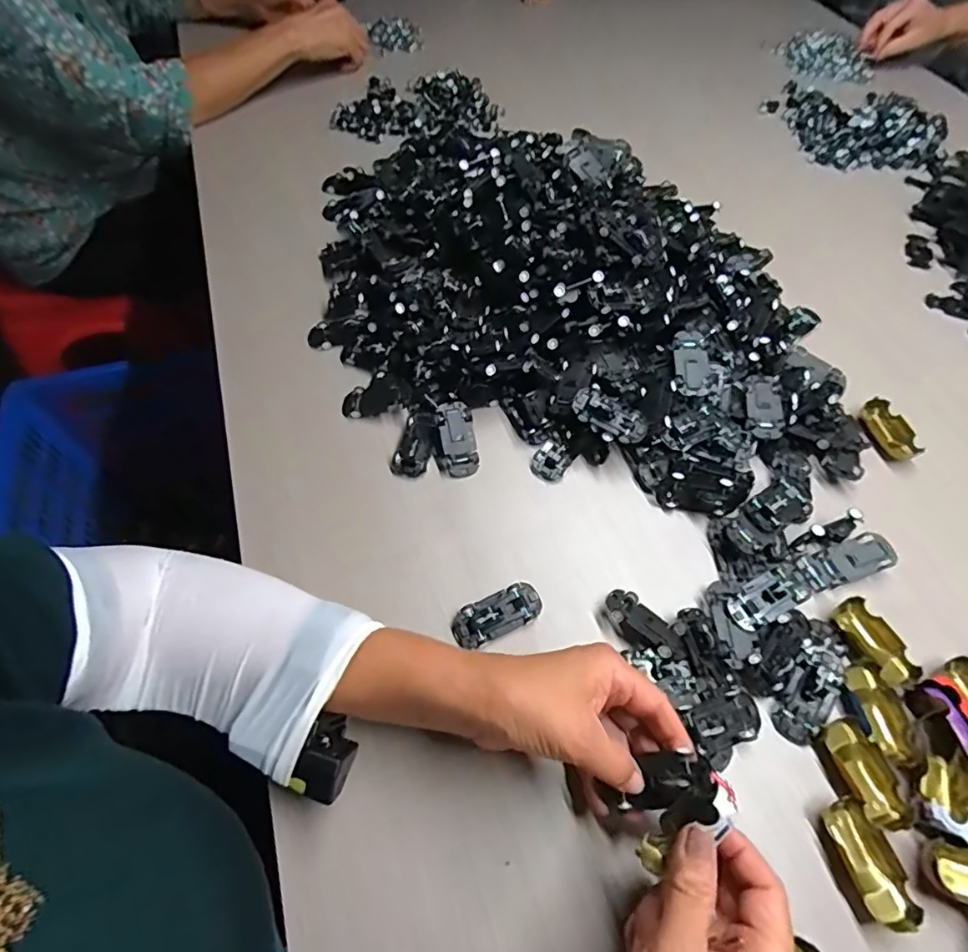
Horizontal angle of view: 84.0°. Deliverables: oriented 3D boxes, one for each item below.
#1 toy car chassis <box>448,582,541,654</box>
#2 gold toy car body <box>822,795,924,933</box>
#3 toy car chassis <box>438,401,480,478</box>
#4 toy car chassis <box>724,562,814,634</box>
[{"bbox_3d":[0.010,0.101,0.396,0.068,0.012,0.030,-22,61,-17],"label":"toy car chassis"},{"bbox_3d":[0.230,0.230,0.320,0.029,0.015,0.063,-14,59,-12],"label":"gold toy car body"},{"bbox_3d":[-0.022,-0.032,0.467,0.031,0.009,0.065,-6,81,-7],"label":"toy car chassis"},{"bbox_3d":[0.211,0.090,0.400,0.062,0.009,0.030,-29,63,-6],"label":"toy car chassis"}]

